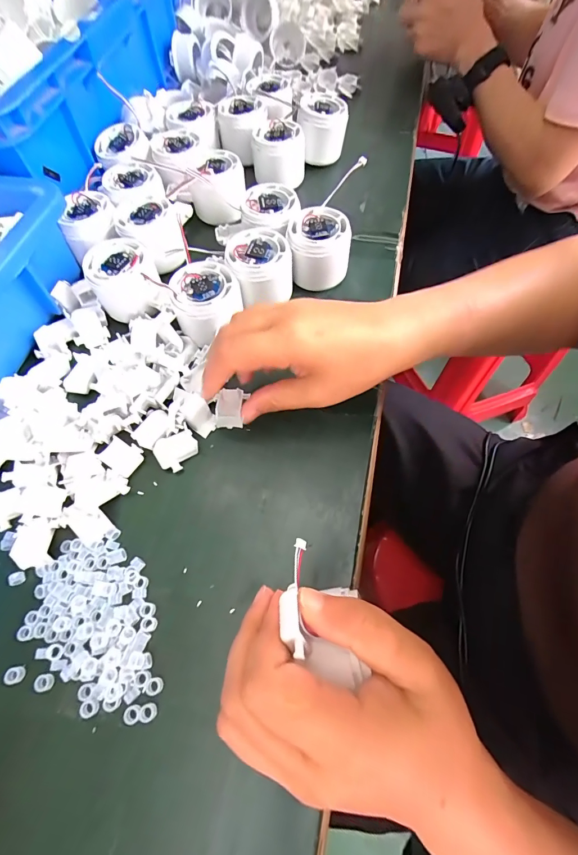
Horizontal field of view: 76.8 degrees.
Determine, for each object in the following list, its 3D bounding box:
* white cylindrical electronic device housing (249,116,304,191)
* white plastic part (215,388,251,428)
[{"bbox_3d":[-0.012,-0.313,0.419,0.059,0.048,0.065,2,64,-1],"label":"white cylindrical electronic device housing"},{"bbox_3d":[-0.047,-0.017,0.297,0.023,0.008,0.033,6,64,1],"label":"white plastic part"}]

